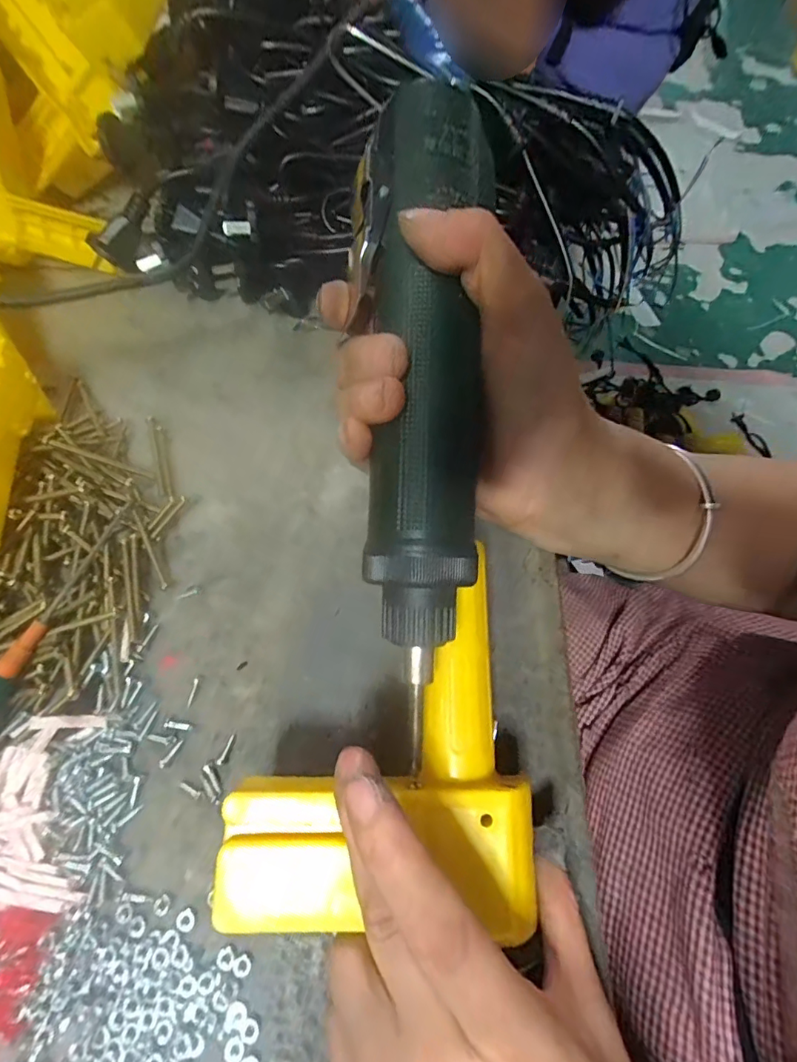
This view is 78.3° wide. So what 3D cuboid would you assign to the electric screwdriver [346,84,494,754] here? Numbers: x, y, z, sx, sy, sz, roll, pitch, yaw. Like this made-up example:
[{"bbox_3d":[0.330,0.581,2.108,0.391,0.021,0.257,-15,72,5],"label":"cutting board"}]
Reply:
[{"bbox_3d":[0.008,-0.051,0.182,0.048,0.033,0.214,0,88,-1],"label":"electric screwdriver"}]

